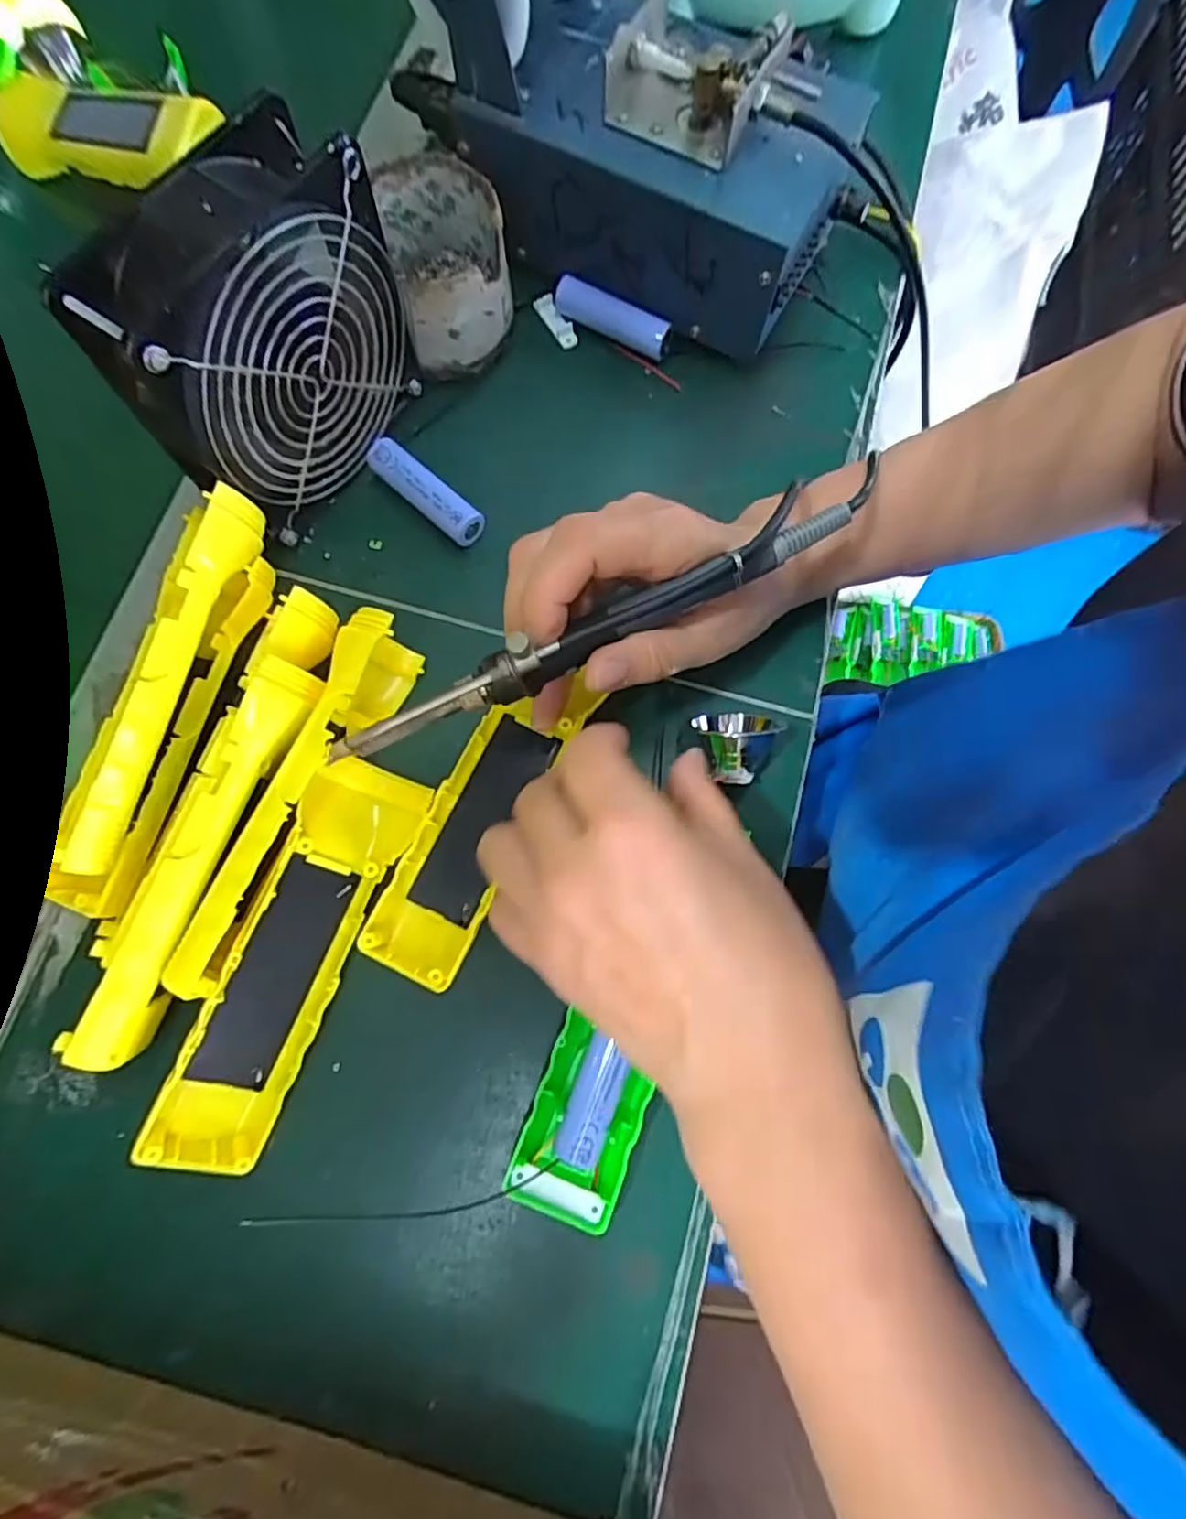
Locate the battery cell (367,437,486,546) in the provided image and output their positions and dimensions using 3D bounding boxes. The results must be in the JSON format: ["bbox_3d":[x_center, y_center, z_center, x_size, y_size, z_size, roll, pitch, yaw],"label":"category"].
[{"bbox_3d":[-0.084,-0.132,0.318,0.066,0.020,0.017,39,78,10],"label":"battery cell"}]

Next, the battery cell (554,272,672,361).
[{"bbox_3d":[0.011,-0.239,0.347,0.066,0.021,0.015,27,77,7],"label":"battery cell"}]

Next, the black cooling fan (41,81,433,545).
[{"bbox_3d":[-0.137,-0.168,0.274,0.051,0.125,0.124,29,77,8],"label":"black cooling fan"}]

